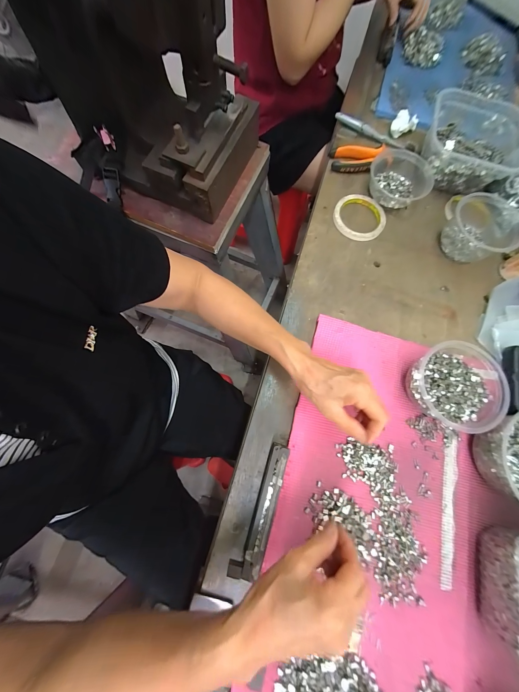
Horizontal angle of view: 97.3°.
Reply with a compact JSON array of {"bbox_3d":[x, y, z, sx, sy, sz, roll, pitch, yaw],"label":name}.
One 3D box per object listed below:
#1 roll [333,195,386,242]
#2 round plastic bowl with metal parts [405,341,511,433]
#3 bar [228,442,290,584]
[{"bbox_3d":[0.192,-0.248,0.435,0.096,0.011,0.099,1,76,-3],"label":"roll"},{"bbox_3d":[0.276,0.054,0.325,0.122,0.067,0.114,-20,75,-8],"label":"round plastic bowl with metal parts"},{"bbox_3d":[0.007,0.207,0.295,0.033,0.032,0.151,23,76,2],"label":"bar"}]

